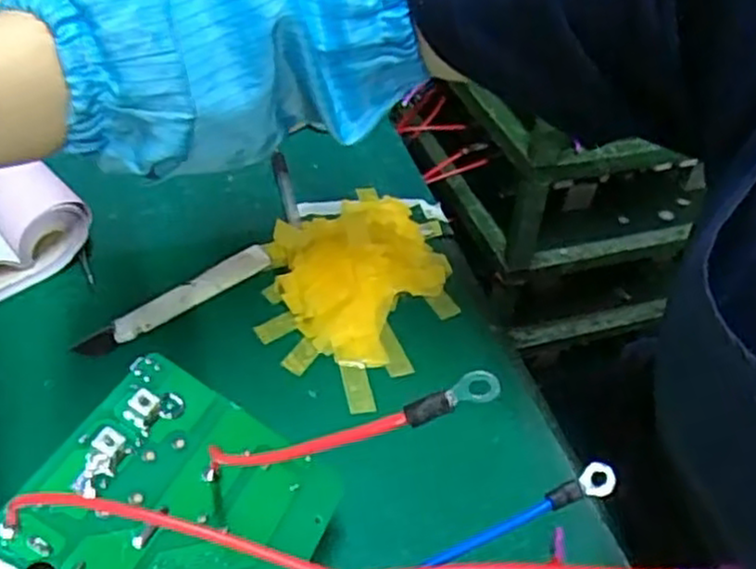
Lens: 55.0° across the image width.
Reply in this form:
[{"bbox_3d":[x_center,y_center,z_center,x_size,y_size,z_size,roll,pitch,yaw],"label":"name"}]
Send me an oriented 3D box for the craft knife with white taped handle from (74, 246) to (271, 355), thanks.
[{"bbox_3d":[-0.125,0.009,0.459,0.131,0.008,0.018,-32,55,-33],"label":"craft knife with white taped handle"}]

